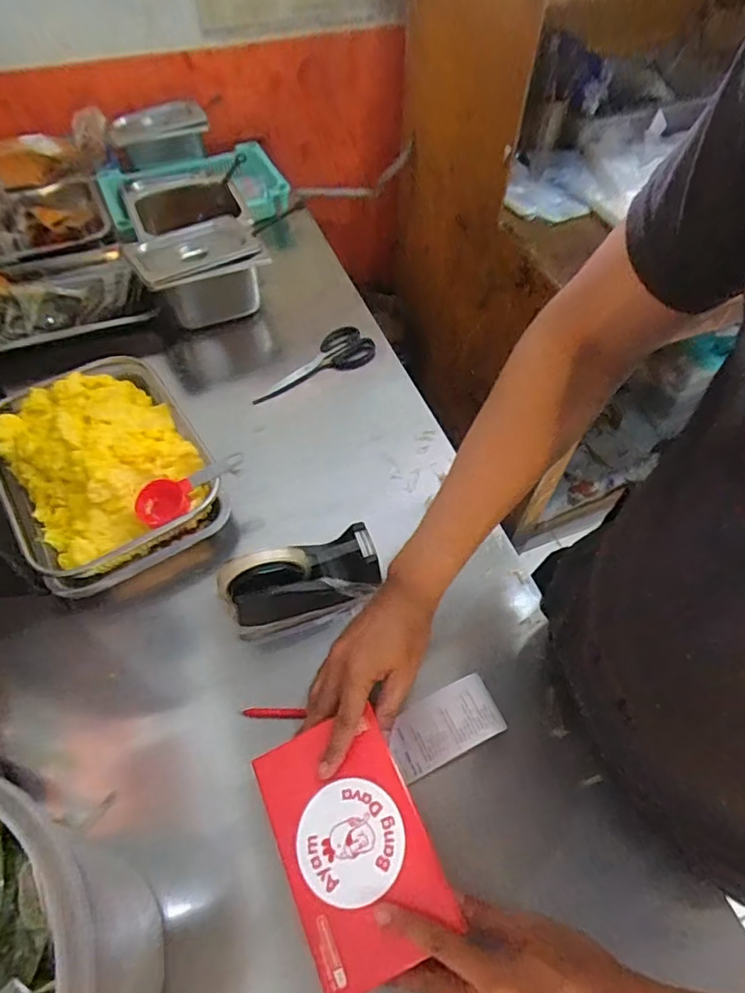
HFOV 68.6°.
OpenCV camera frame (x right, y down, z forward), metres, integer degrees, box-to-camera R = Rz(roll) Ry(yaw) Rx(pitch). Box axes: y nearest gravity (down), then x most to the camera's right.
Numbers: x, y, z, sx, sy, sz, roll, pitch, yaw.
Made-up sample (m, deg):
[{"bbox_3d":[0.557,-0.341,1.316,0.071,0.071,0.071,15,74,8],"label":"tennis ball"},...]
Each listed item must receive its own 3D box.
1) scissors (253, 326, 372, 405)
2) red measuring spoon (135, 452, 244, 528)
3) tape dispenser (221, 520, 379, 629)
[{"bbox_3d":[-0.090,-0.194,0.800,0.194,0.020,0.059,-31,62,-20],"label":"scissors"},{"bbox_3d":[-0.204,-0.007,0.611,0.131,0.029,0.054,-29,60,0],"label":"red measuring spoon"},{"bbox_3d":[-0.073,0.085,0.564,0.160,0.098,0.061,-15,57,-11],"label":"tape dispenser"}]

